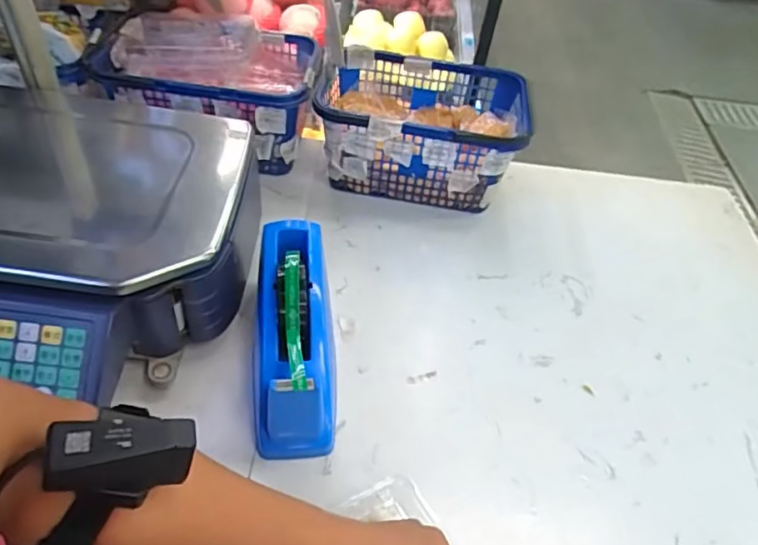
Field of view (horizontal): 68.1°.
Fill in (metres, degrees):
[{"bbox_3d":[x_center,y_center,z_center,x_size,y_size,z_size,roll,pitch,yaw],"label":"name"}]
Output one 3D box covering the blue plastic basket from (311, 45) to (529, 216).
[{"bbox_3d":[0.059,-0.191,0.772,0.267,0.131,0.181,7,47,-1],"label":"blue plastic basket"}]

